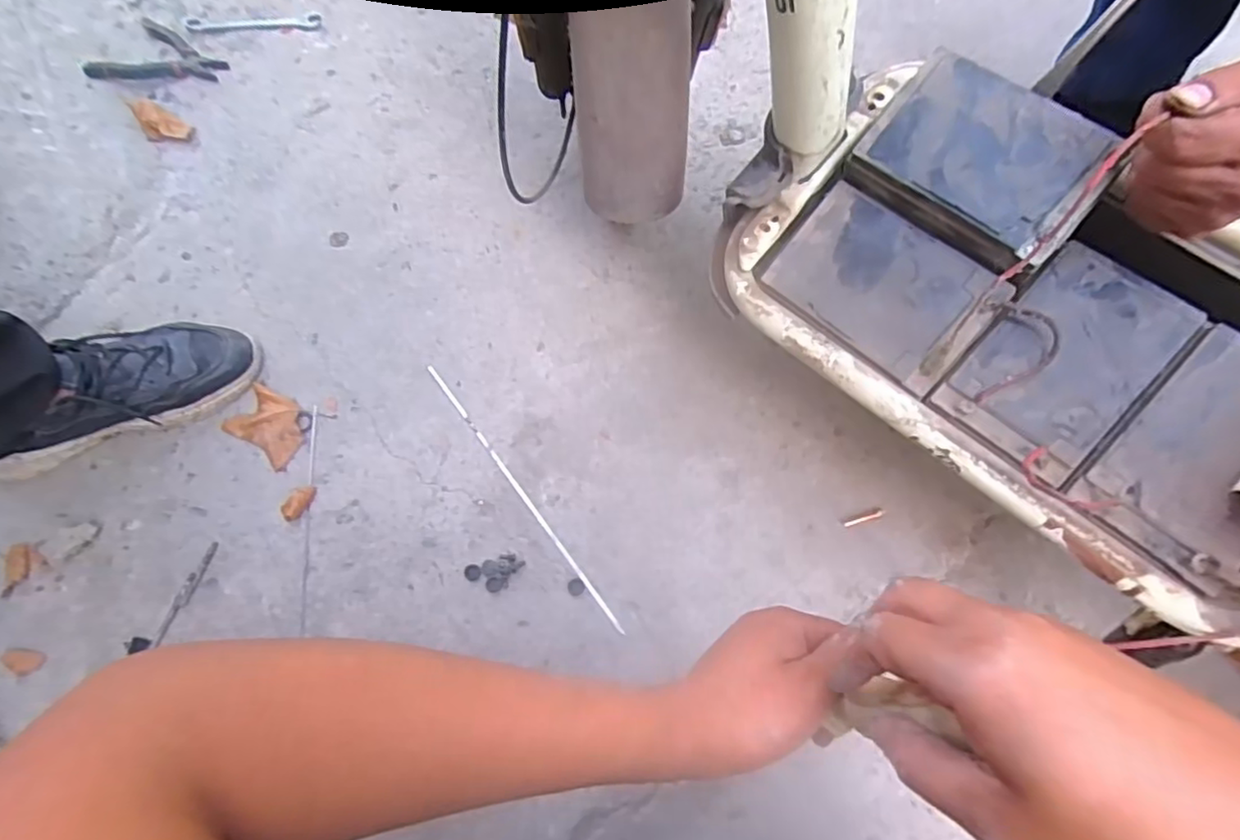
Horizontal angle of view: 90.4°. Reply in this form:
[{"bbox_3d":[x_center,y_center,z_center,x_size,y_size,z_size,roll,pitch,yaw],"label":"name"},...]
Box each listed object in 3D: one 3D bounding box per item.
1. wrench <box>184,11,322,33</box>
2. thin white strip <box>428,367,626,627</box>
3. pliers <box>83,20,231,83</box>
[{"bbox_3d":[-0.536,-0.578,0.899,0.197,0.006,0.041,-5,69,-1],"label":"wrench"},{"bbox_3d":[-0.105,0.070,0.631,0.006,0.009,0.349,-36,72,-12],"label":"thin white strip"},{"bbox_3d":[-0.649,-0.495,0.856,0.171,0.023,0.128,30,72,12],"label":"pliers"}]

